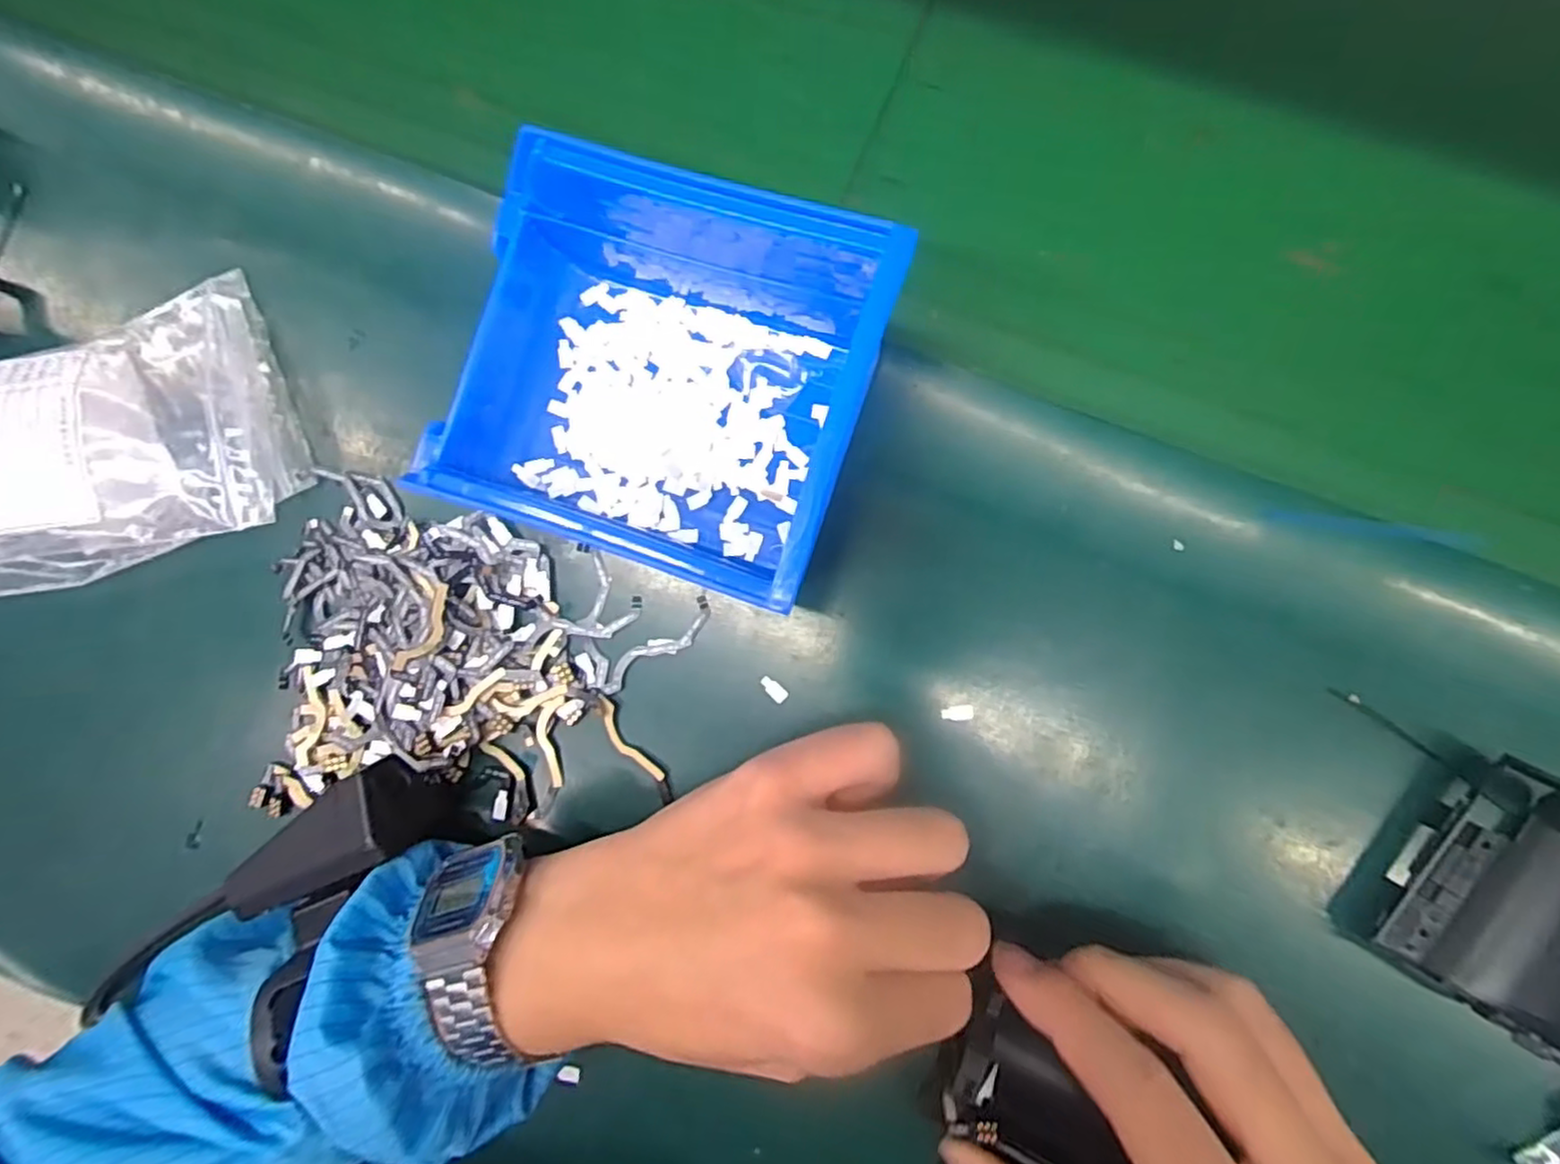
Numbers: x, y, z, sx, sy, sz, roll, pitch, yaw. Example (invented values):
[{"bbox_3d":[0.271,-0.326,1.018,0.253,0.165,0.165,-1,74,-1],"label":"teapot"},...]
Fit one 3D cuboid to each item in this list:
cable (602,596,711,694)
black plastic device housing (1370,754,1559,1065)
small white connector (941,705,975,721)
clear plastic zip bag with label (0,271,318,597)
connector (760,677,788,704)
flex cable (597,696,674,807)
[{"bbox_3d":[-0.045,0.024,0.261,0.050,0.004,0.012,-36,82,2],"label":"cable"},{"bbox_3d":[0.221,0.094,0.204,0.053,0.033,0.071,32,89,9],"label":"black plastic device housing"},{"bbox_3d":[0.062,0.046,0.247,0.011,0.004,0.005,-7,84,6],"label":"small white connector"},{"bbox_3d":[-0.271,-0.058,0.267,0.150,0.053,0.105,-15,83,5],"label":"clear plastic zip bag with label"},{"bbox_3d":[-0.002,0.039,0.255,0.011,0.004,0.006,40,90,9],"label":"connector"},{"bbox_3d":[-0.054,0.062,0.260,0.008,0.004,0.046,-38,82,2],"label":"flex cable"}]

